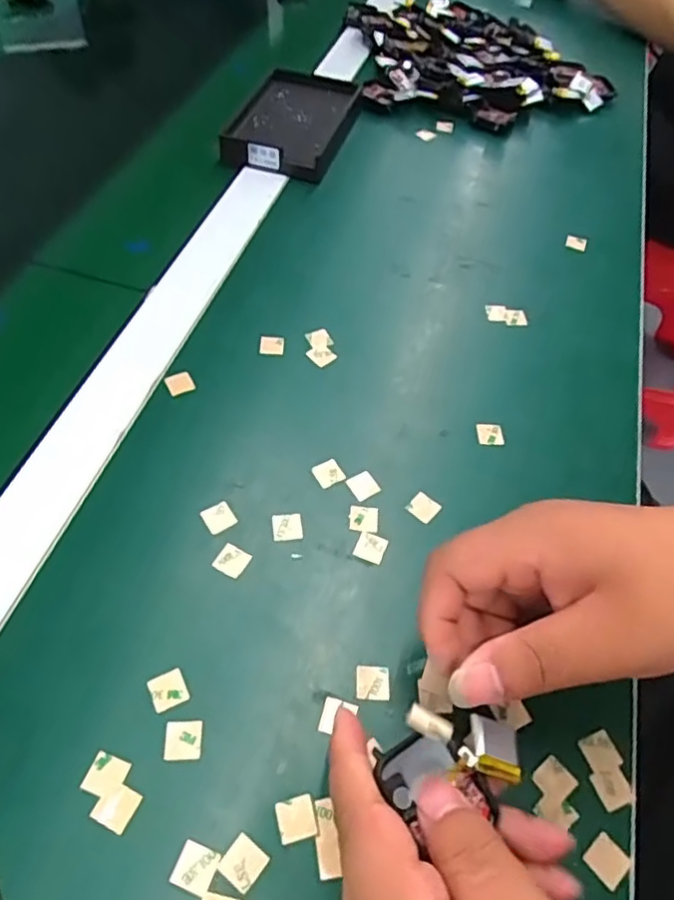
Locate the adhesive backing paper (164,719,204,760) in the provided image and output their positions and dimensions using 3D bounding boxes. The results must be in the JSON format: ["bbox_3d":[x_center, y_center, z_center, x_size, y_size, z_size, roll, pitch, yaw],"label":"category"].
[{"bbox_3d":[-0.067,0.127,0.275,0.016,0.004,0.016,1,53,-3],"label":"adhesive backing paper"}]

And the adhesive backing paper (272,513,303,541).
[{"bbox_3d":[-0.027,0.041,0.338,0.016,0.004,0.016,-2,55,-7],"label":"adhesive backing paper"}]

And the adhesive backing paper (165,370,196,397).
[{"bbox_3d":[-0.098,-0.041,0.392,0.015,0.004,0.015,-26,69,-14],"label":"adhesive backing paper"}]

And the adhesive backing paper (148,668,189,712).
[{"bbox_3d":[-0.077,0.110,0.287,0.015,0.004,0.016,-22,60,-18],"label":"adhesive backing paper"}]

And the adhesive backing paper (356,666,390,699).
[{"bbox_3d":[0.017,0.109,0.296,0.015,0.004,0.016,4,54,-3],"label":"adhesive backing paper"}]

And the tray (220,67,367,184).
[{"bbox_3d":[-0.041,-0.295,0.564,0.090,0.027,0.139,17,55,7],"label":"tray"}]

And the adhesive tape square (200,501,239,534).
[{"bbox_3d":[-0.064,0.036,0.340,0.016,0.004,0.016,-26,63,-24],"label":"adhesive tape square"}]

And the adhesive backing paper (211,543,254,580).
[{"bbox_3d":[-0.054,0.057,0.326,0.016,0.004,0.016,27,55,11],"label":"adhesive backing paper"}]

